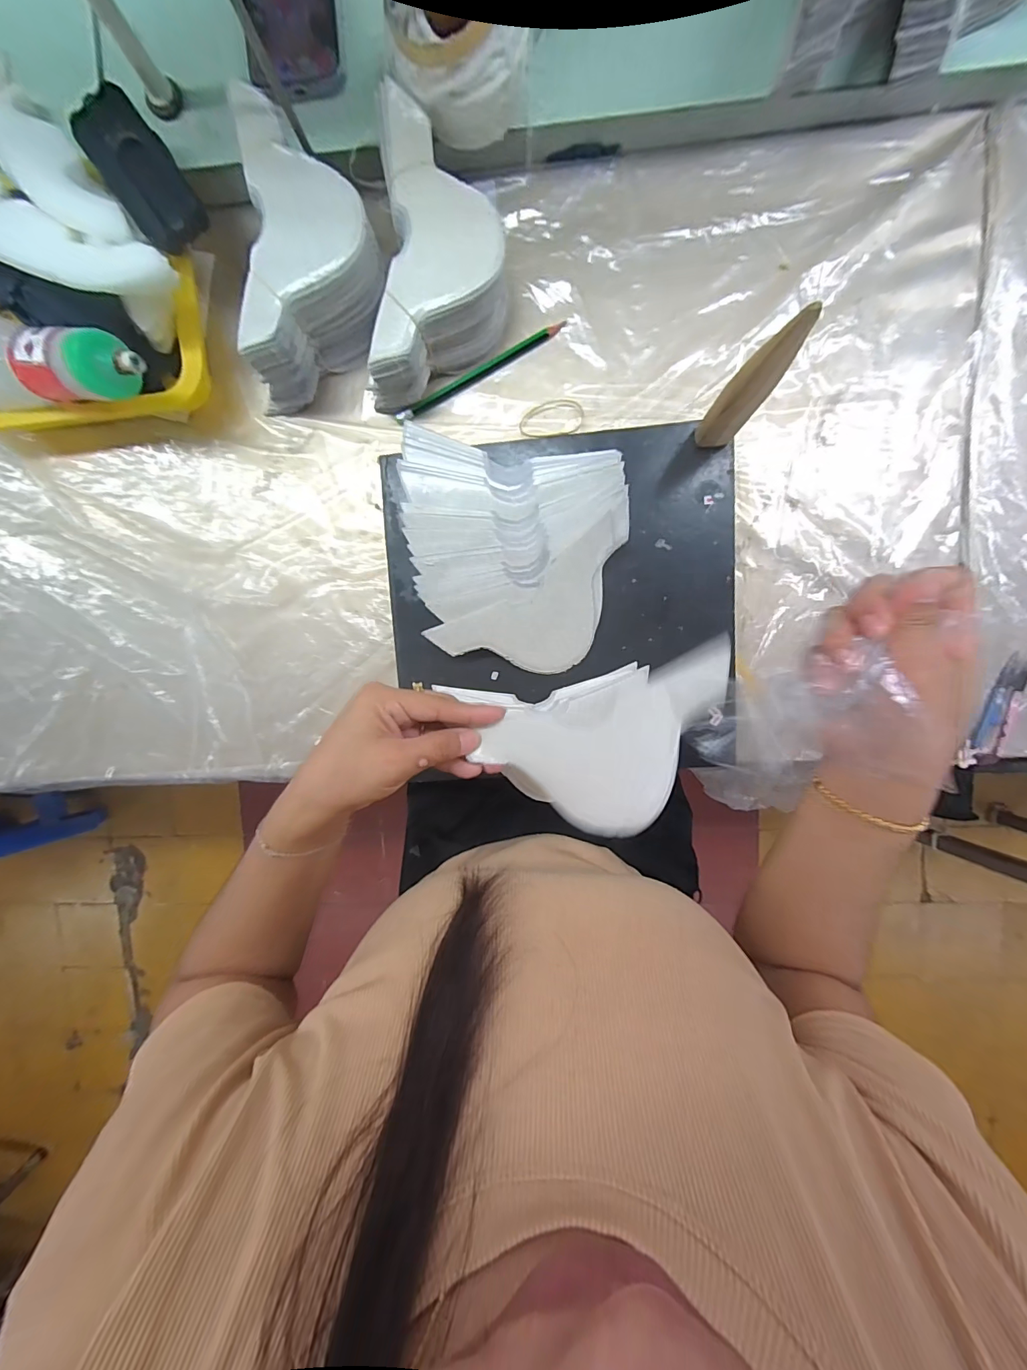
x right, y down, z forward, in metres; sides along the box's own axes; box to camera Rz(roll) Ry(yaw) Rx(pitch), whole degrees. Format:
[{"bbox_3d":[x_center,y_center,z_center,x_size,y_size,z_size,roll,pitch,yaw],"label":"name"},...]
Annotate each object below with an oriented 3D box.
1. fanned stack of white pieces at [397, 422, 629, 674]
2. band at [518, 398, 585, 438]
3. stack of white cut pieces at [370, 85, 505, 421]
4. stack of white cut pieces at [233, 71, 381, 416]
[{"bbox_3d":[-0.006,-0.110,0.379,0.178,0.041,0.179,8,97,3],"label":"fanned stack of white pieces"},{"bbox_3d":[0.034,-0.235,0.399,0.058,0.007,0.040,-8,72,6],"label":"band"},{"bbox_3d":[-0.059,-0.332,0.365,0.106,0.063,0.188,9,97,3],"label":"stack of white cut pieces"},{"bbox_3d":[-0.162,-0.333,0.368,0.106,0.073,0.187,11,97,3],"label":"stack of white cut pieces"}]

